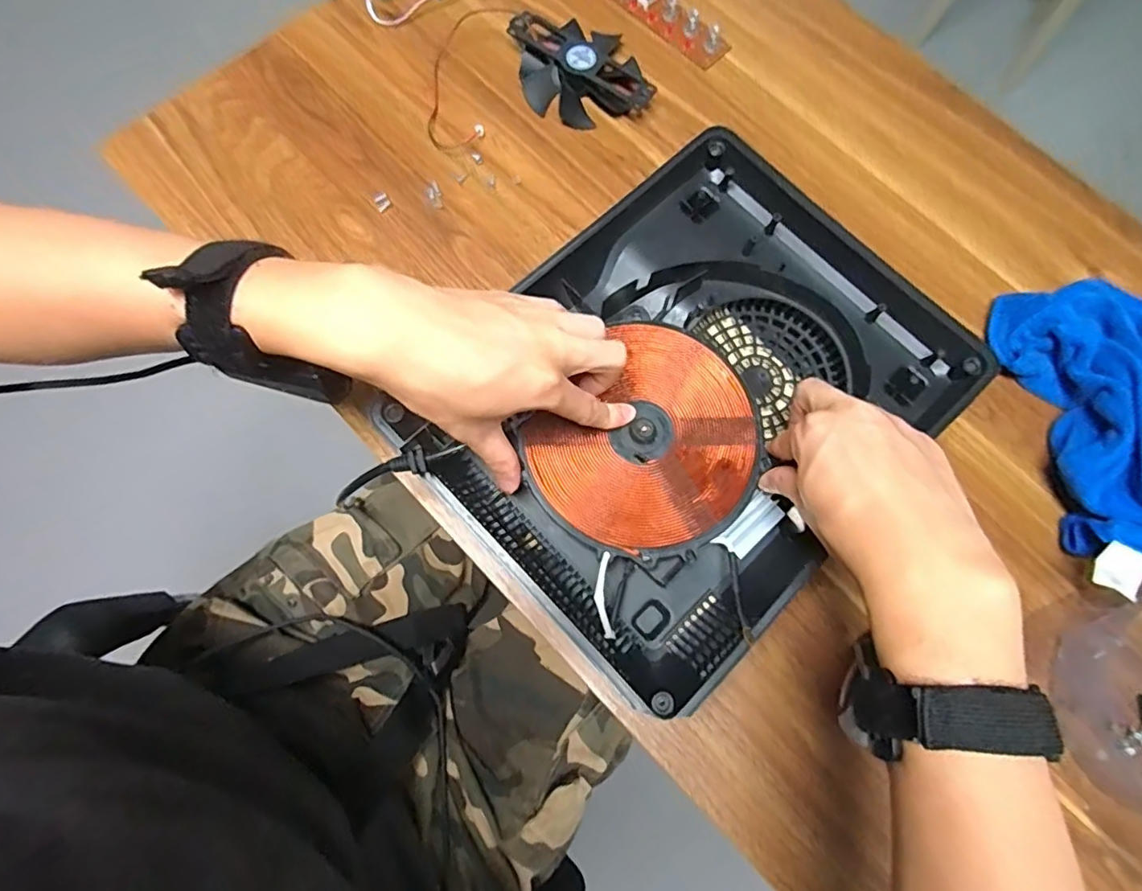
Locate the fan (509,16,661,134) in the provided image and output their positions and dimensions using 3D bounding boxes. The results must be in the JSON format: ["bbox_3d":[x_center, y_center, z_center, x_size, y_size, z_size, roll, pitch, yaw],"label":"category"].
[{"bbox_3d":[0.008,-0.326,0.502,0.102,0.025,0.102,-15,75,-6],"label":"fan"}]

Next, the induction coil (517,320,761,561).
[{"bbox_3d":[0.054,-0.003,0.383,0.134,0.009,0.155,40,76,9],"label":"induction coil"}]

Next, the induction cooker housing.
[{"bbox_3d":[0.085,-0.036,0.409,0.345,0.048,0.268,-41,79,-12],"label":"induction cooker housing"}]

